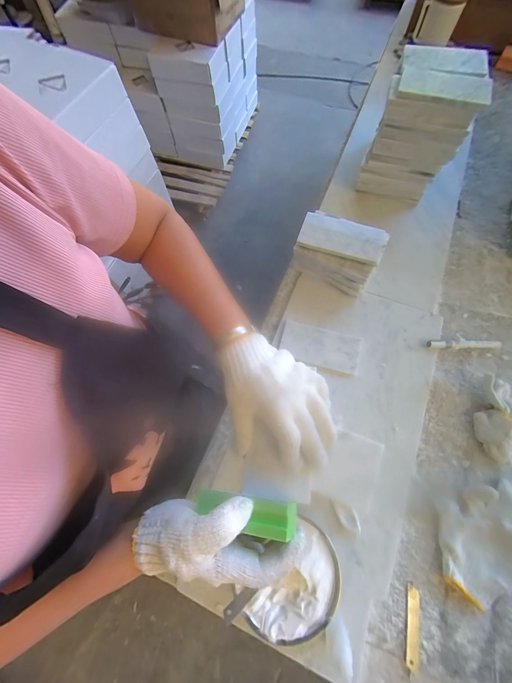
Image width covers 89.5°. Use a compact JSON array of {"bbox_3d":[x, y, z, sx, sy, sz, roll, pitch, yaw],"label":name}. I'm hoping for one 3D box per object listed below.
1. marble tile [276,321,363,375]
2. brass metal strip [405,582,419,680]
[{"bbox_3d":[0.122,0.010,0.497,0.147,0.009,0.073,16,72,7],"label":"marble tile"},{"bbox_3d":[0.223,0.410,0.368,0.017,0.004,0.102,10,72,6],"label":"brass metal strip"}]

